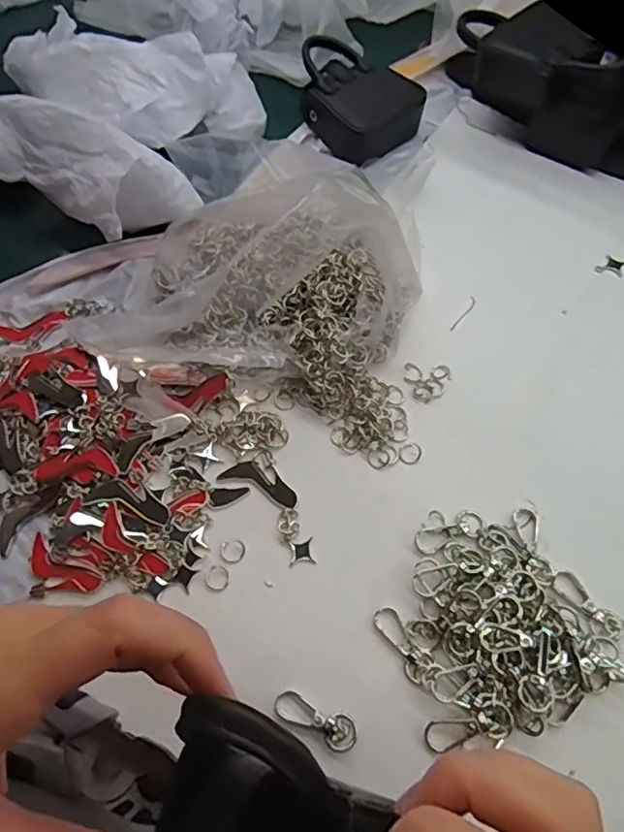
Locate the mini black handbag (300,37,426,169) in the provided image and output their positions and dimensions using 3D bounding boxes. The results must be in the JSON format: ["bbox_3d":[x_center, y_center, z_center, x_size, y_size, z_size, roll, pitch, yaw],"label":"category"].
[{"bbox_3d":[0.028,-0.246,0.444,0.078,0.038,0.097,-39,70,-19],"label":"mini black handbag"}]

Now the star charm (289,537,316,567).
[{"bbox_3d":[-0.006,0.072,0.300,0.014,0.004,0.013,-10,63,-4],"label":"star charm"}]

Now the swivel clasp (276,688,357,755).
[{"bbox_3d":[0.002,0.140,0.263,0.039,0.006,0.015,24,66,13],"label":"swivel clasp"}]

